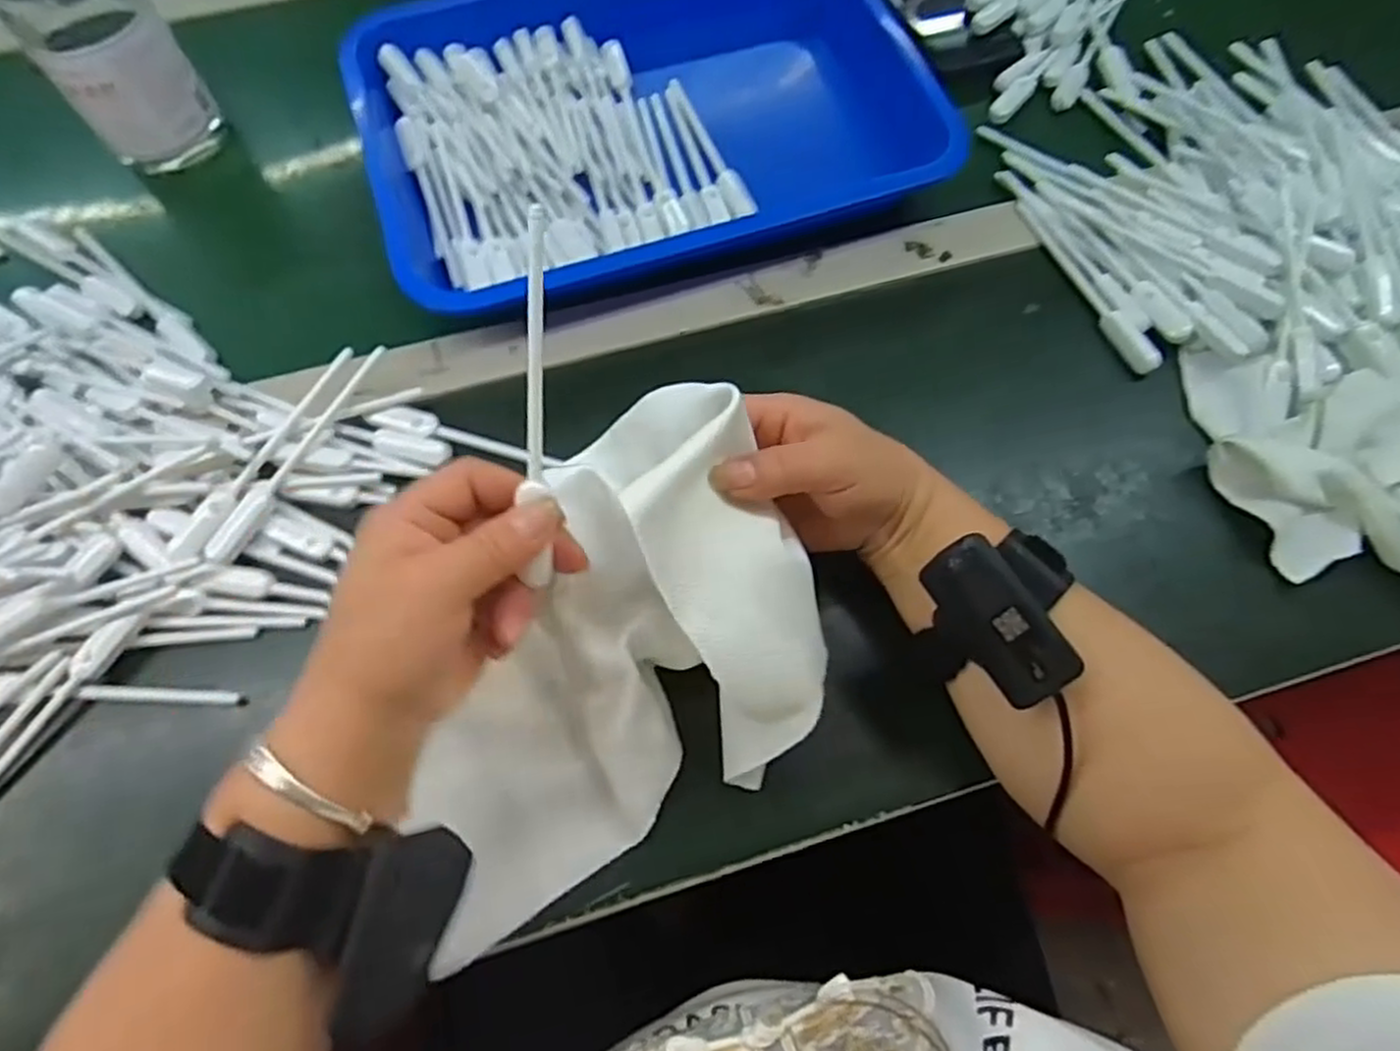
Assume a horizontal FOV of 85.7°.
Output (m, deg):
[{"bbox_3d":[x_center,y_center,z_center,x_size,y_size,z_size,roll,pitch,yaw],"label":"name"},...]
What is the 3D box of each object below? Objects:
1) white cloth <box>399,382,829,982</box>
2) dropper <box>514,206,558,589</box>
[{"bbox_3d":[-0.049,0.055,0.326,0.203,0.124,0.152,-31,72,-12],"label":"white cloth"},{"bbox_3d":[-0.061,-0.042,0.286,0.009,0.007,0.143,4,110,1],"label":"dropper"}]

